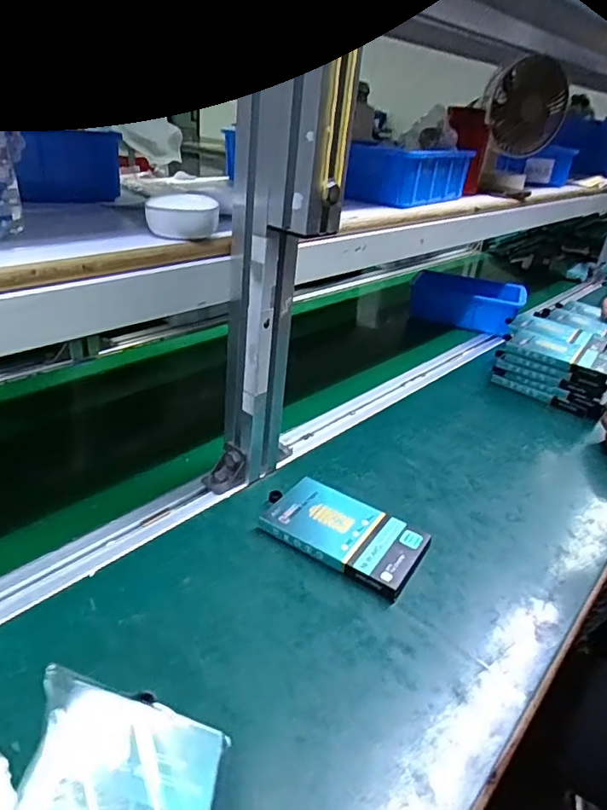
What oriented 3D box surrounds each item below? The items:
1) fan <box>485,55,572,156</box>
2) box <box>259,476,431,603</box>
[{"bbox_3d":[0.354,-0.469,0.860,0.113,0.127,0.095,15,31,16],"label":"fan"},{"bbox_3d":[0.034,0.112,0.487,0.140,0.016,0.080,21,33,25],"label":"box"}]

